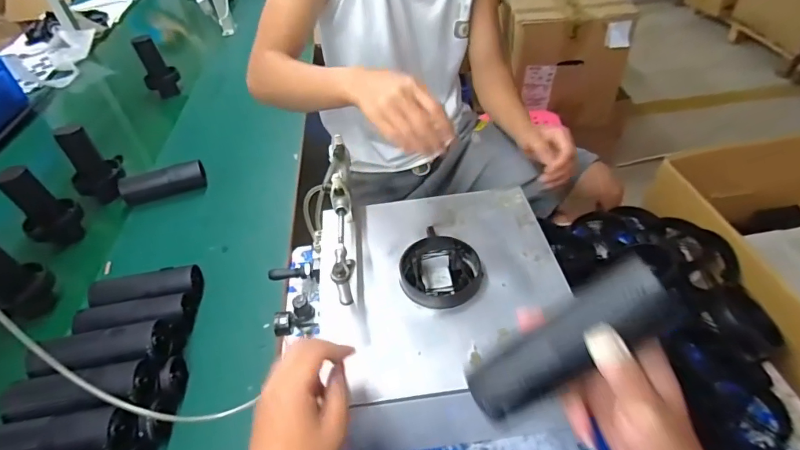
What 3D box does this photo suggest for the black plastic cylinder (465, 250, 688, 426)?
[{"bbox_3d":[0.124,0.090,0.323,0.159,0.036,0.042,-41,43,18],"label":"black plastic cylinder"}]

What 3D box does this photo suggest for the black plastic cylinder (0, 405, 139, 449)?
[{"bbox_3d":[-0.397,0.248,0.498,0.164,0.045,0.057,-7,45,0],"label":"black plastic cylinder"}]

